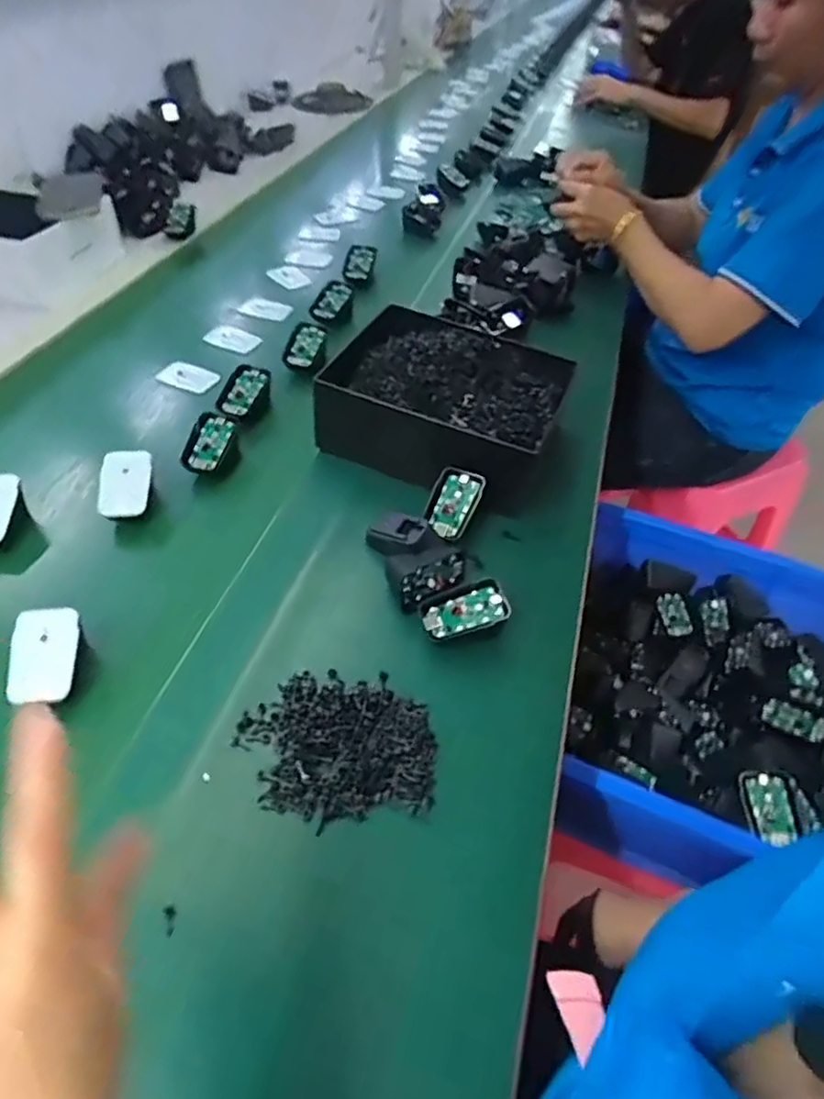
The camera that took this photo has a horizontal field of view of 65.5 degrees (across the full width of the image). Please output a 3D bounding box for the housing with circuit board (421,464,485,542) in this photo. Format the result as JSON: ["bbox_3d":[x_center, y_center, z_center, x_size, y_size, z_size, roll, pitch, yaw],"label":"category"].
[{"bbox_3d":[0.038,-0.045,0.616,0.045,0.016,0.070,23,81,16],"label":"housing with circuit board"}]

